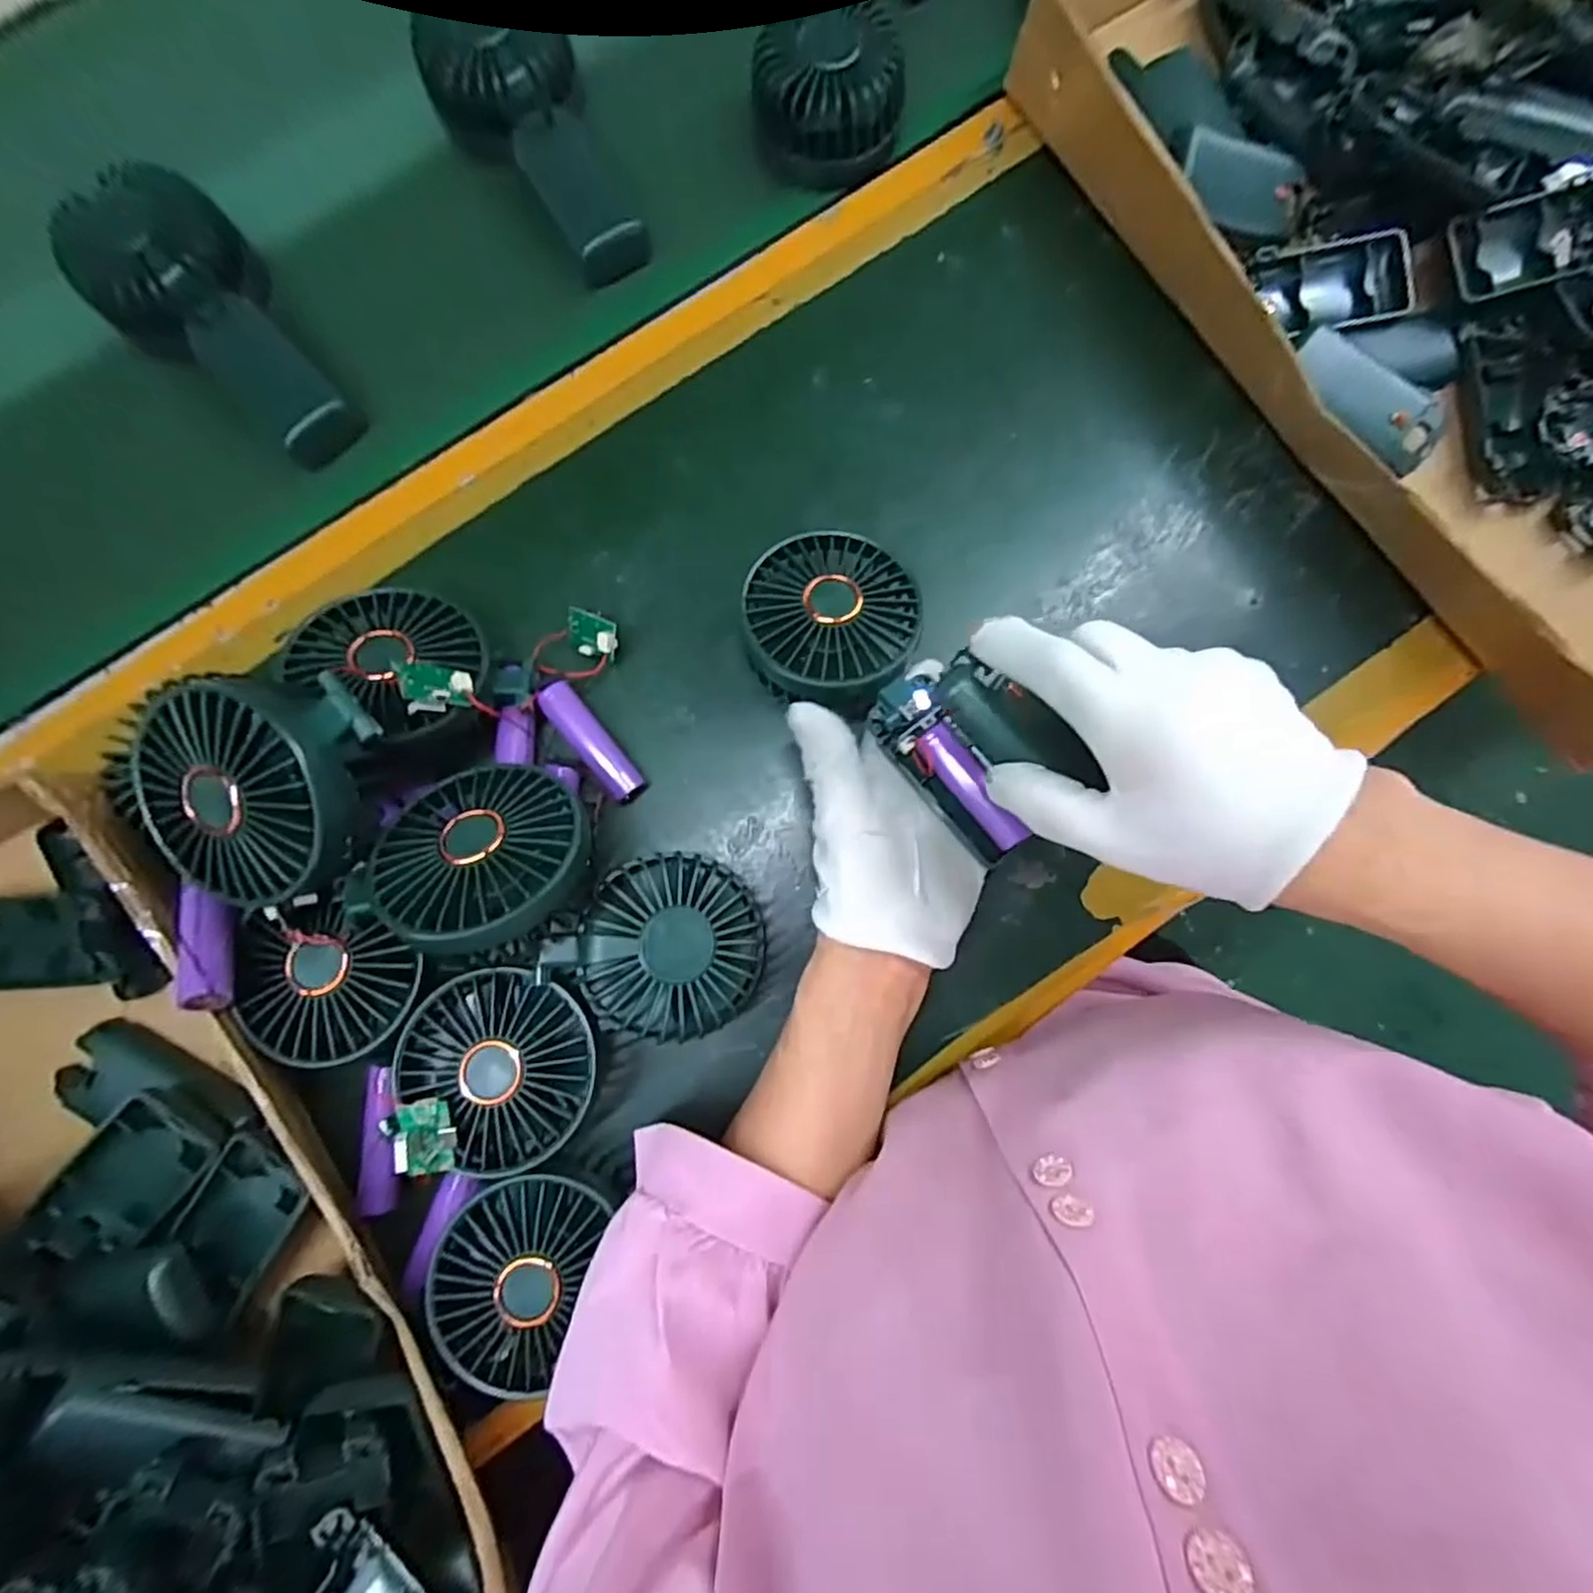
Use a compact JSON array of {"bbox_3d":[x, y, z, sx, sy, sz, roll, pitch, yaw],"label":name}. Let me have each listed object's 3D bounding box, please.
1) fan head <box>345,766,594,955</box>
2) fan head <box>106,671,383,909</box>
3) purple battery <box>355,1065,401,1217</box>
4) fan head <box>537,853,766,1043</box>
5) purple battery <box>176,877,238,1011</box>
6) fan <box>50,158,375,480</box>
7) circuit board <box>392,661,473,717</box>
[{"bbox_3d":[-0.132,0.025,0.293,0.083,0.021,0.086,30,60,23],"label":"fan head"},{"bbox_3d":[-0.214,-0.004,0.281,0.094,0.040,0.094,1,101,7],"label":"fan head"},{"bbox_3d":[-0.196,0.161,0.330,0.014,0.017,0.064,-3,81,0],"label":"purple battery"},{"bbox_3d":[-0.058,0.071,0.330,0.080,0.055,0.082,0,81,0],"label":"fan head"},{"bbox_3d":[-0.252,0.063,0.298,0.020,0.021,0.057,-27,64,-3],"label":"purple battery"},{"bbox_3d":[-0.318,-0.259,0.388,0.082,0.038,0.168,-41,99,-5],"label":"fan"},{"bbox_3d":[-0.160,-0.047,0.307,0.029,0.014,0.019,1,59,-43],"label":"circuit board"}]

